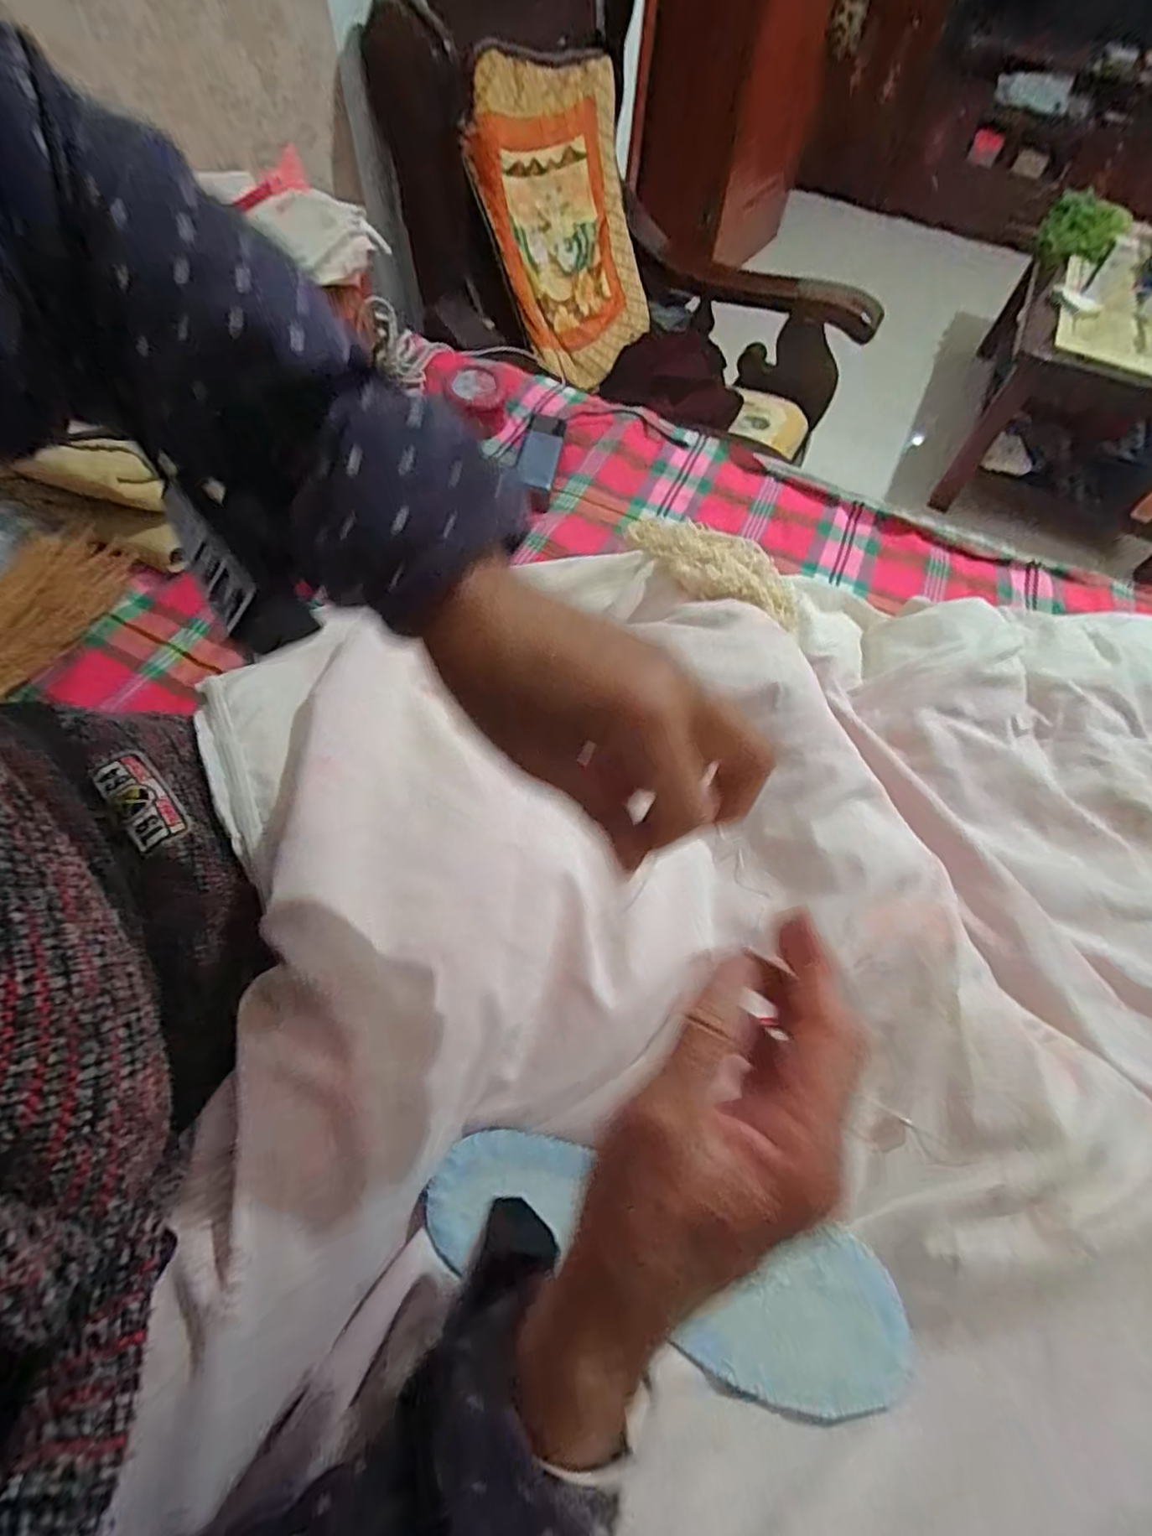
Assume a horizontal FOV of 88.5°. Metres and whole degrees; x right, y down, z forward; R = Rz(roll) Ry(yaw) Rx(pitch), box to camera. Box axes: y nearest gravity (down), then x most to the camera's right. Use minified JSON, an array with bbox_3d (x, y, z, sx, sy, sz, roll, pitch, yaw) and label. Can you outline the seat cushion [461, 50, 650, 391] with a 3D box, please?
[{"bbox_3d":[-0.005,-1.025,1.139,0.059,0.452,0.461,10,47,36],"label":"seat cushion"}]

